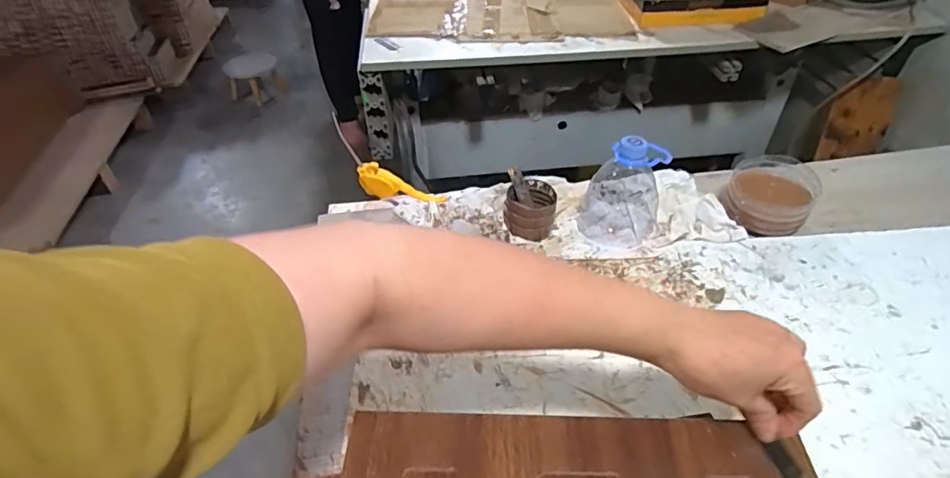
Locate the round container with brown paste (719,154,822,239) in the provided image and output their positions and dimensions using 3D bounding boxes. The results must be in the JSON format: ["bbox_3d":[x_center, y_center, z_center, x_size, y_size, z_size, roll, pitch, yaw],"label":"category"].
[{"bbox_3d":[0.383,-0.056,0.693,0.101,0.061,0.113,21,49,25],"label":"round container with brown paste"}]

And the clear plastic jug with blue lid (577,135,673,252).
[{"bbox_3d":[0.182,-0.058,0.662,0.097,0.129,0.083,11,44,13],"label":"clear plastic jug with blue lid"}]

